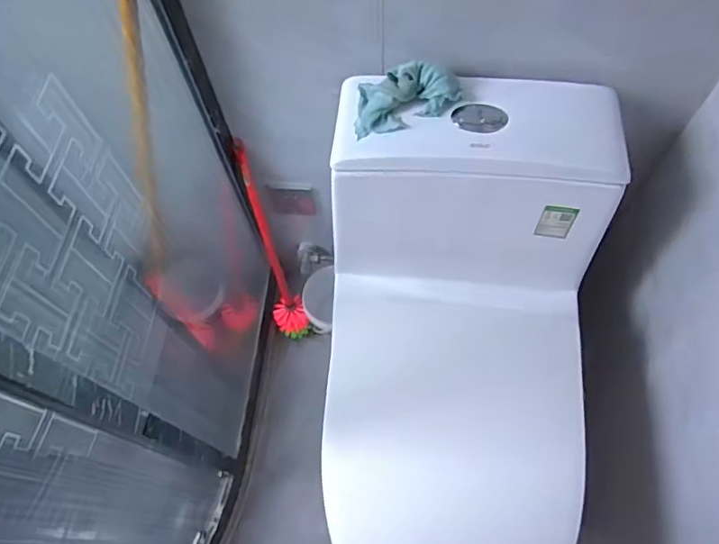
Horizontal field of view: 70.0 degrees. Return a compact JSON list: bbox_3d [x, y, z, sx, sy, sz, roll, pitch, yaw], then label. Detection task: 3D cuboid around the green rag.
[{"bbox_3d":[0.064,-0.228,0.676,0.138,0.040,0.090,-1,62,3],"label":"green rag"}]

